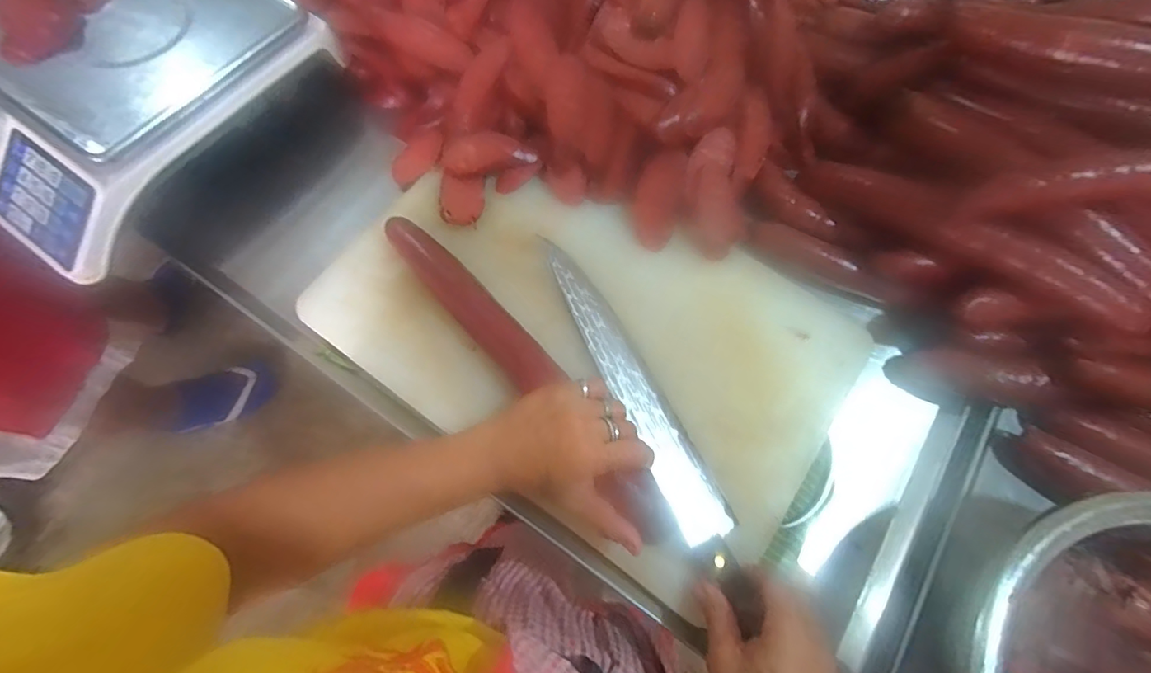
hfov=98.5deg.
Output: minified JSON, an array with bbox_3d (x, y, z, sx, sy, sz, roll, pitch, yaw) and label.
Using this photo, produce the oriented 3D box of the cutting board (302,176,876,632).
[{"bbox_3d":[0.010,-0.008,0.440,0.431,0.021,0.296,32,73,10],"label":"cutting board"}]

